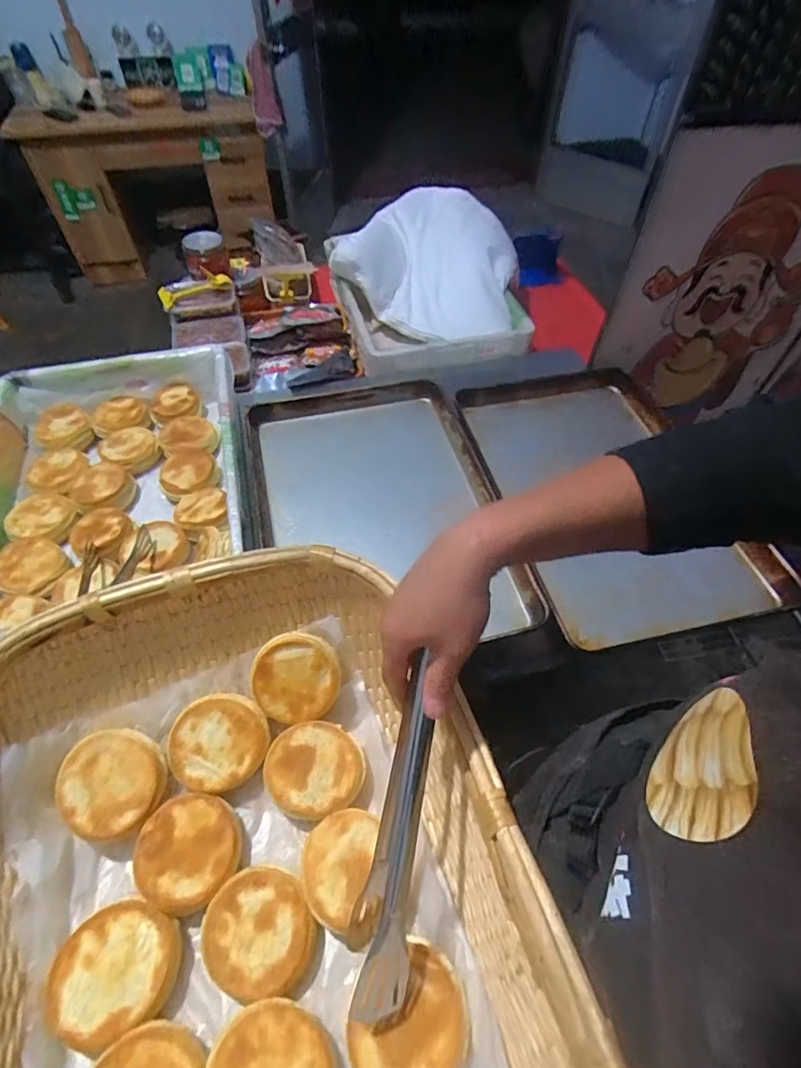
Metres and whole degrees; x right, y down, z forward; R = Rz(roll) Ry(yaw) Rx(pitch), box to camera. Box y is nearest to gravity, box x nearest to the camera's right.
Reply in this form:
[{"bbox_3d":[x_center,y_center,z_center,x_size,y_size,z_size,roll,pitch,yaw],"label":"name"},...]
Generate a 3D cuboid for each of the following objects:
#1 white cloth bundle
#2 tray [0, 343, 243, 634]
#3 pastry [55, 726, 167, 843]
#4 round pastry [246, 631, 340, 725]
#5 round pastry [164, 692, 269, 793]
[{"bbox_3d":[0.078,-0.697,1.353,0.396,0.284,0.295,25,59,16],"label":"white cloth bundle"},{"bbox_3d":[-0.482,-0.081,0.858,0.420,0.117,0.578,-13,56,-9],"label":"tray"},{"bbox_3d":[-0.295,0.254,0.511,0.097,0.025,0.097,5,61,-10],"label":"pastry"},{"bbox_3d":[-0.119,0.164,0.567,0.097,0.018,0.097,0,98,0],"label":"round pastry"},{"bbox_3d":[-0.200,0.228,0.551,0.101,0.022,0.101,4,70,-12],"label":"round pastry"}]

